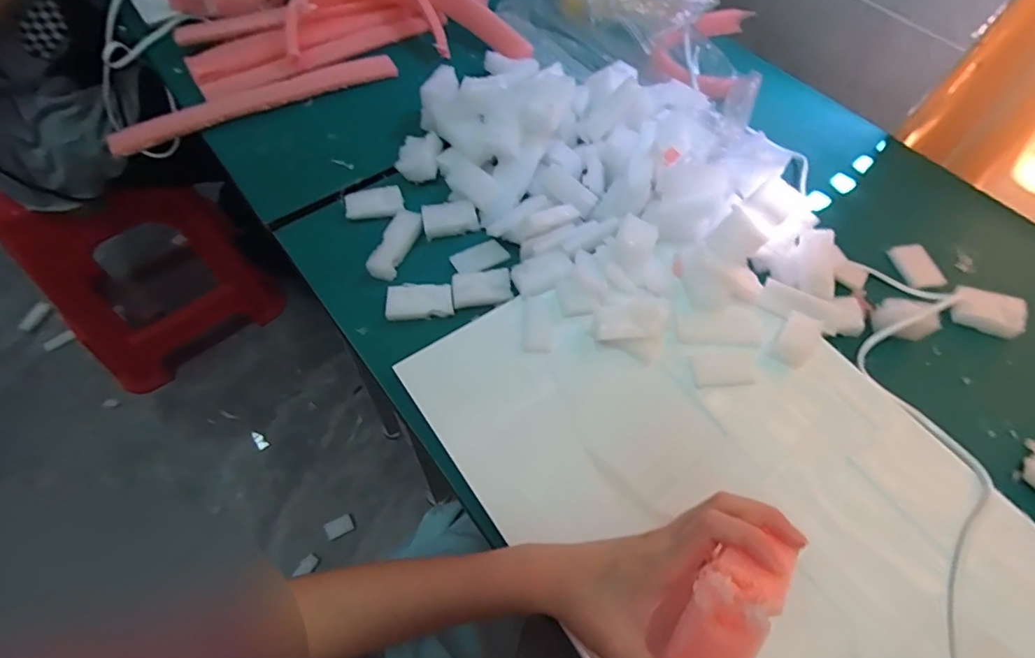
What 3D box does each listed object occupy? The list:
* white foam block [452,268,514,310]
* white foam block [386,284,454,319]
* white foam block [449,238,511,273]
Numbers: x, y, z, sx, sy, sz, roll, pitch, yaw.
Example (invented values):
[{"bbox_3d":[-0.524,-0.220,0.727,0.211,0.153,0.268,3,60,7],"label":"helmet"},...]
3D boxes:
[{"bbox_3d":[-0.030,-0.034,0.449,0.049,0.011,0.032,-8,58,-9],"label":"white foam block"},{"bbox_3d":[-0.080,-0.024,0.438,0.053,0.014,0.027,-4,58,-6],"label":"white foam block"},{"bbox_3d":[-0.033,-0.063,0.468,0.050,0.007,0.027,-29,63,-20],"label":"white foam block"}]

